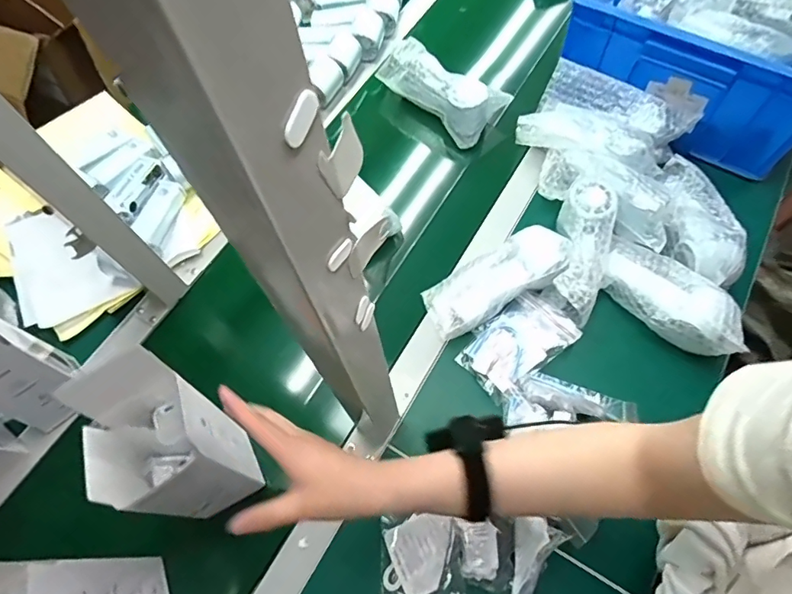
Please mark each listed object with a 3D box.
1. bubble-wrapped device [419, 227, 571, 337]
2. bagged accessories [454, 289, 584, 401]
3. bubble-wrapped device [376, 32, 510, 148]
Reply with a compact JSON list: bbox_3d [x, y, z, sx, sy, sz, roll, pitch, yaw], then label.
[{"bbox_3d":[0.121,-0.023,0.593,0.183,0.050,0.076,-26,65,-9],"label":"bubble-wrapped device"},{"bbox_3d":[0.145,0.054,0.579,0.131,0.026,0.084,-34,67,-13],"label":"bagged accessories"},{"bbox_3d":[0.075,-0.330,0.752,0.190,0.071,0.090,41,73,20],"label":"bubble-wrapped device"}]

